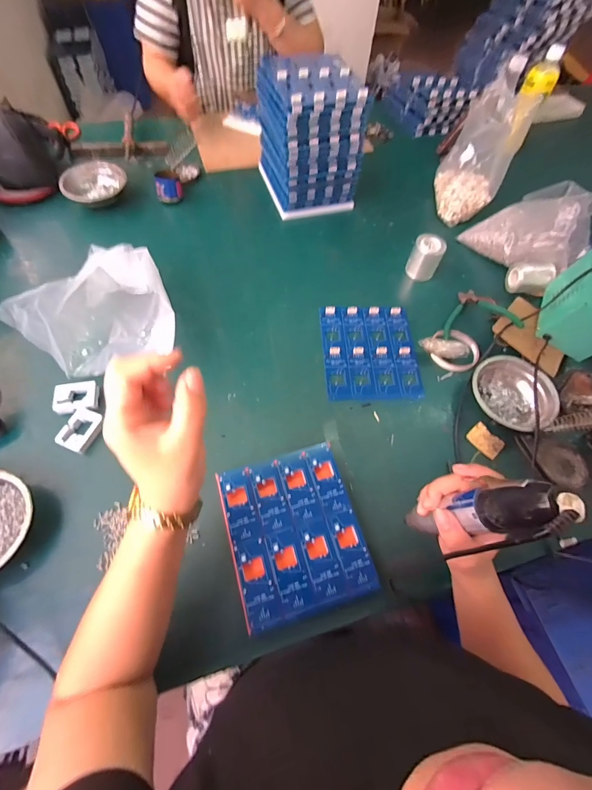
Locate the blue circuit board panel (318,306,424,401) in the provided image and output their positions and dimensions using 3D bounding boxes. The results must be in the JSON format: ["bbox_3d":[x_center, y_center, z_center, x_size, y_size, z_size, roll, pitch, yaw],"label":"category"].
[{"bbox_3d":[0.128,-0.079,0.606,0.159,0.010,0.186,-2,61,-4],"label":"blue circuit board panel"}]

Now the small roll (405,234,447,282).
[{"bbox_3d":[0.261,-0.277,0.701,0.059,0.072,0.048,27,63,12],"label":"small roll"}]

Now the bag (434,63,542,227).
[{"bbox_3d":[0.397,-0.521,0.752,0.111,0.219,0.166,8,61,1],"label":"bag"}]

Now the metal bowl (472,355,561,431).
[{"bbox_3d":[0.341,0.001,0.553,0.125,0.044,0.128,1,61,-2],"label":"metal bowl"}]

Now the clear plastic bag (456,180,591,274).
[{"bbox_3d":[0.473,-0.343,0.699,0.210,0.153,0.105,40,66,18],"label":"clear plastic bag"}]

